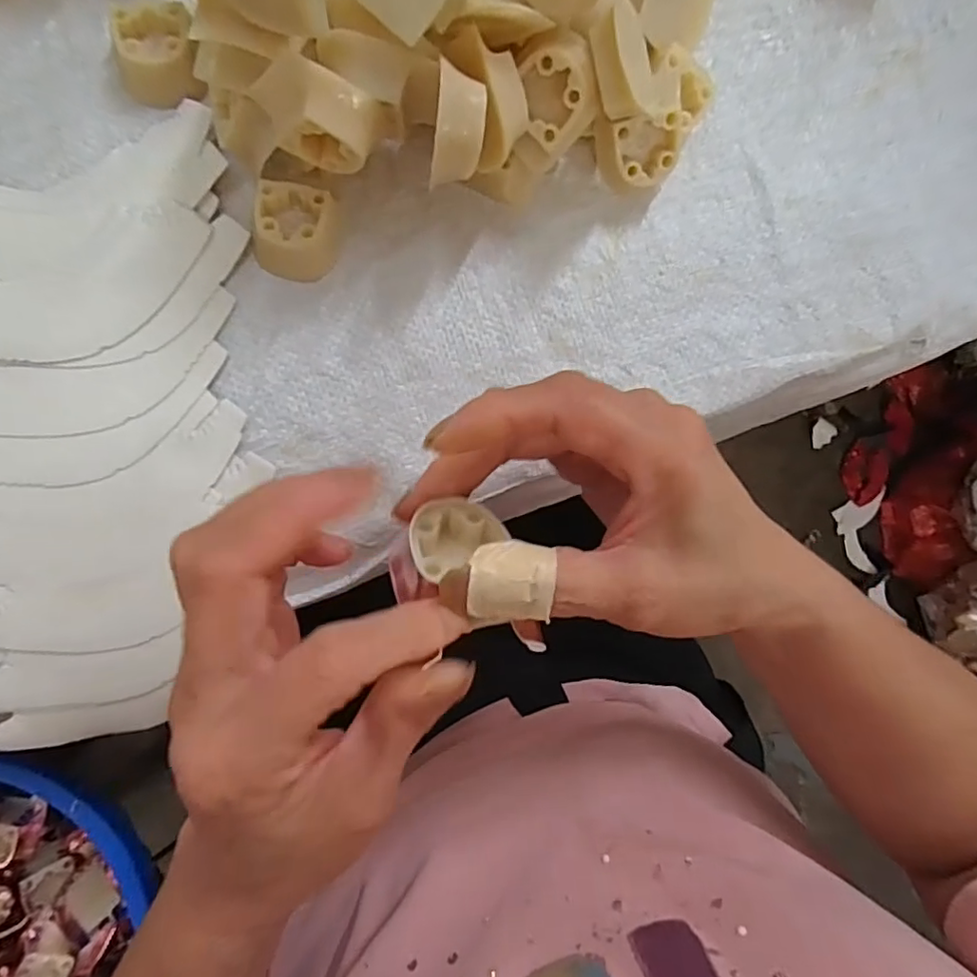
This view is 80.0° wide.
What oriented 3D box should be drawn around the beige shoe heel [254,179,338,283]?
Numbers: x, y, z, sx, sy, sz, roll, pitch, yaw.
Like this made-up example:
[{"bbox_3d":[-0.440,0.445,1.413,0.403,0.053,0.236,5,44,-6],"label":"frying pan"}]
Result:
[{"bbox_3d":[-0.085,-0.114,0.257,0.034,0.016,0.036,5,85,-7],"label":"beige shoe heel"}]

